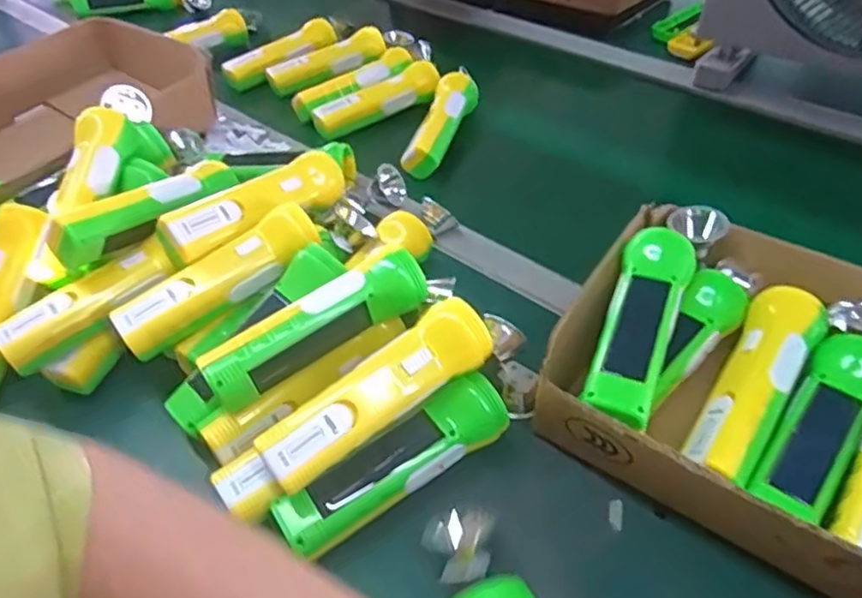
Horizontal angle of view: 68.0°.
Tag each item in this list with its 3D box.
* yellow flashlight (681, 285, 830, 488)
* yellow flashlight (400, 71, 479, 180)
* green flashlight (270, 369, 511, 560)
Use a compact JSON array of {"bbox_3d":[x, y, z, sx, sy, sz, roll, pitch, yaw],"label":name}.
[{"bbox_3d":[0.221,0.056,0.433,0.047,0.045,0.160,34,64,18],"label":"yellow flashlight"},{"bbox_3d":[0.014,-0.204,0.739,0.047,0.041,0.166,11,47,14],"label":"yellow flashlight"},{"bbox_3d":[-0.022,0.109,0.423,0.165,0.041,0.043,-27,50,-22],"label":"green flashlight"}]

